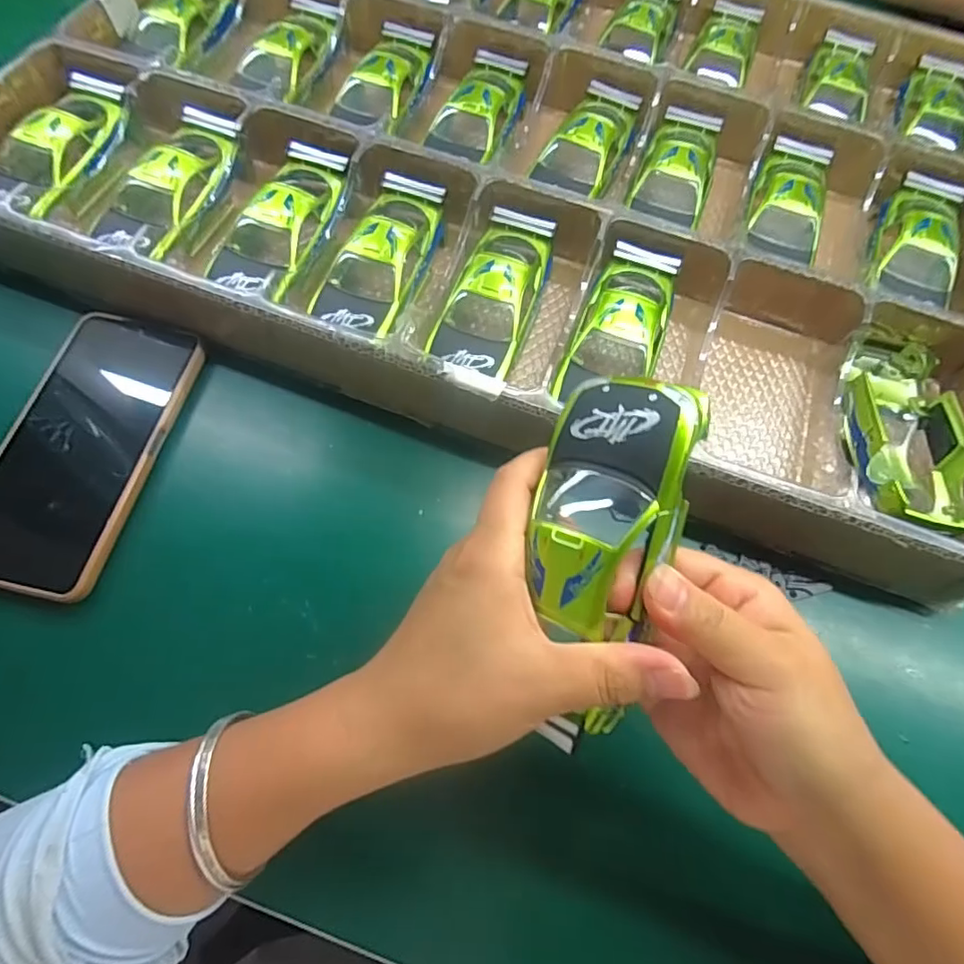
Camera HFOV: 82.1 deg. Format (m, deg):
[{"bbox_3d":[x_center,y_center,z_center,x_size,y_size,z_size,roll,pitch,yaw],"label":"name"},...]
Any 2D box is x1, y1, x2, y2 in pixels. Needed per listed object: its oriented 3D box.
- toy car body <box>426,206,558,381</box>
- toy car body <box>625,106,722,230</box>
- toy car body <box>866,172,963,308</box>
[{"bbox_3d":[0.006,-0.108,0.342,0.051,0.039,0.132,20,67,5],"label":"toy car body"},{"bbox_3d":[0.140,-0.223,0.400,0.052,0.039,0.101,20,67,5],"label":"toy car body"},{"bbox_3d":[0.299,-0.165,0.375,0.053,0.026,0.112,24,68,7],"label":"toy car body"}]

